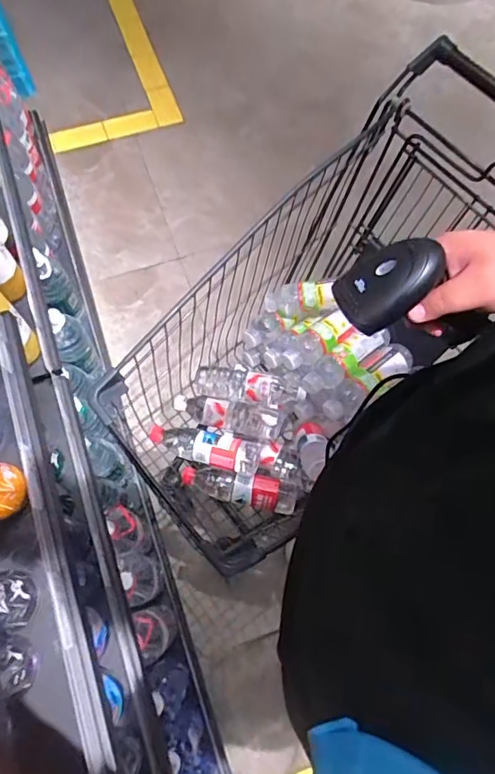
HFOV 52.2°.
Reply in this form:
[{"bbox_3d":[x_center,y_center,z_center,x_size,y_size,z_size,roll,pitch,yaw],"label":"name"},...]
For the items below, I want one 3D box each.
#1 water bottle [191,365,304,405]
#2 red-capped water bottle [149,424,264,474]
[{"bbox_3d":[0.004,-0.002,1.034,0.228,0.061,0.067,10,70,1],"label":"water bottle"},{"bbox_3d":[-0.088,0.122,1.022,0.229,0.080,0.084,11,70,18],"label":"red-capped water bottle"}]

